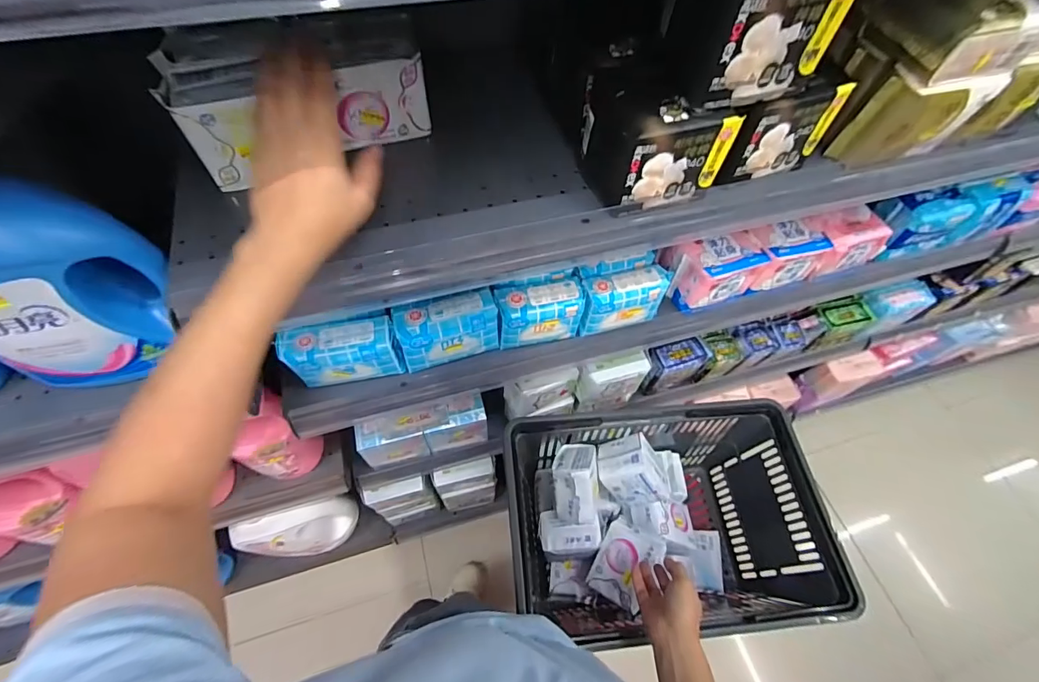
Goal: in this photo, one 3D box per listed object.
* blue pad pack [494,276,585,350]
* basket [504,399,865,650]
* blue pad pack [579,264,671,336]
[{"bbox_3d":[0.026,-0.035,0.598,0.108,0.084,0.047,-9,61,-8],"label":"blue pad pack"},{"bbox_3d":[0.212,0.299,0.762,0.458,0.259,0.305,-3,60,-5],"label":"basket"},{"bbox_3d":[0.137,-0.056,0.609,0.113,0.073,0.045,-11,61,-9],"label":"blue pad pack"}]

